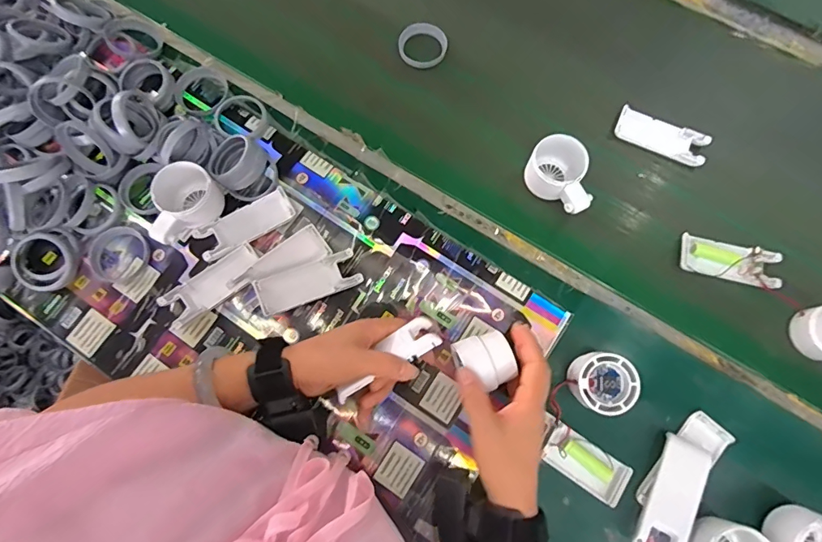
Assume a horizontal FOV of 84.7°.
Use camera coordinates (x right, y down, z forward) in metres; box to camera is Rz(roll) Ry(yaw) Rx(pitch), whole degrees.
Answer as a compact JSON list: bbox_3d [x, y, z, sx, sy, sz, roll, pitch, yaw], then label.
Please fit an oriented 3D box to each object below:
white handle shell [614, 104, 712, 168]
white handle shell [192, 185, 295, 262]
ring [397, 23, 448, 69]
[{"bbox_3d":[0.296,-0.159,0.535,0.105,0.010,0.042,25,76,6],"label":"white handle shell"},{"bbox_3d":[-0.177,-0.051,0.483,0.102,0.010,0.039,-30,77,-9],"label":"white handle shell"},{"bbox_3d":[0.015,-0.284,0.567,0.062,0.013,0.058,0,75,-1],"label":"ring"}]

